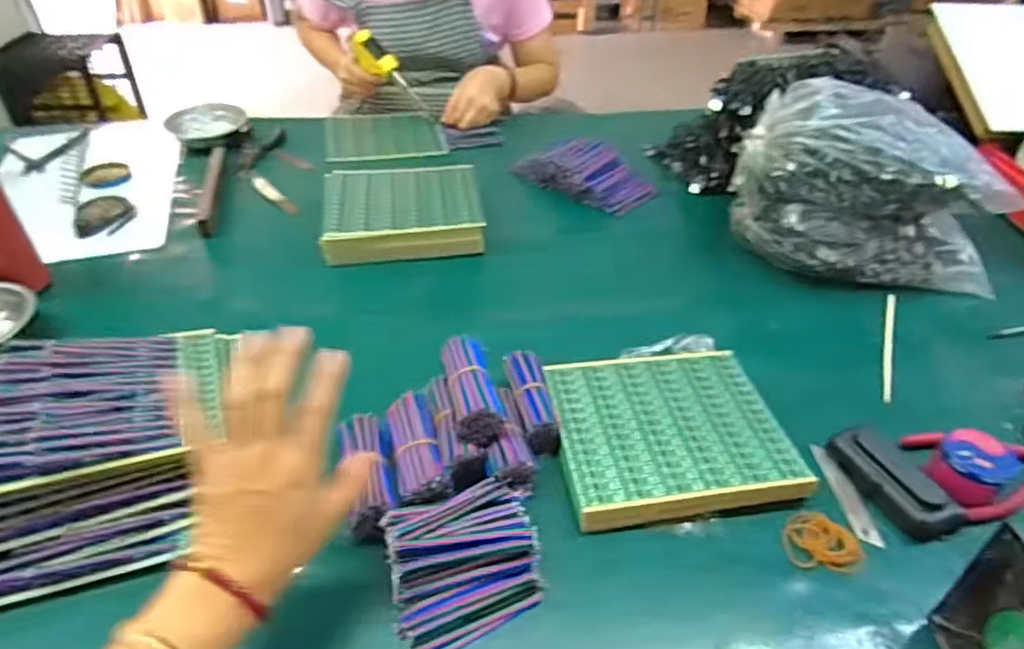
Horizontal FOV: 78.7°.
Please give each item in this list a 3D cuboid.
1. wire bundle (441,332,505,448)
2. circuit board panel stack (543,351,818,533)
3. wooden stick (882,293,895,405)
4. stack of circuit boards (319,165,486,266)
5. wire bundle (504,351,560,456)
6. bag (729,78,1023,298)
[{"bbox_3d":[-0.035,0.055,0.551,0.039,0.033,0.103,-9,42,-10],"label":"wire bundle"},{"bbox_3d":[0.138,0.093,0.560,0.192,0.022,0.172,-5,41,-6],"label":"circuit board panel stack"},{"bbox_3d":[0.406,0.021,0.671,0.010,0.007,0.182,18,44,19],"label":"wooden stick"},{"bbox_3d":[-0.144,-0.151,0.831,0.202,0.039,0.180,-7,41,-8],"label":"stack of circuit boards"},{"bbox_3d":[0.019,0.072,0.582,0.033,0.034,0.108,-7,41,-9],"label":"wire bundle"},{"bbox_3d":[0.424,-0.168,0.753,0.287,0.181,0.153,6,41,6],"label":"bag"}]

